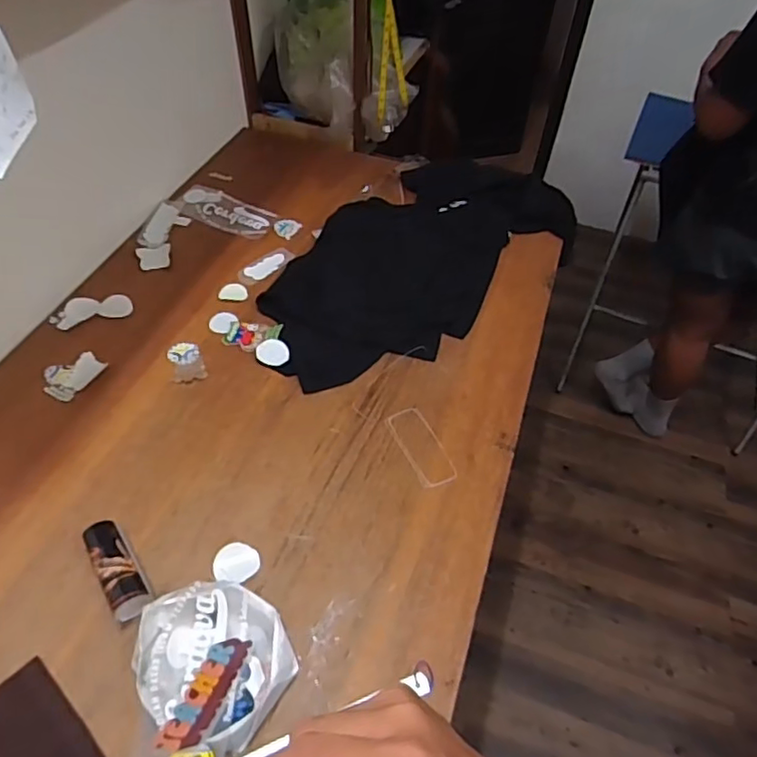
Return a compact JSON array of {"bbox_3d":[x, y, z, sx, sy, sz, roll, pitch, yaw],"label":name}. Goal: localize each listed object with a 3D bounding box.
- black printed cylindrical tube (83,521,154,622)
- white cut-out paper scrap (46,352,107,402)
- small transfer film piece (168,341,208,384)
[{"bbox_3d":[-0.356,0.259,0.816,0.055,0.040,0.148,-26,57,-22],"label":"black printed cylindrical tube"},{"bbox_3d":[-0.540,-0.009,1.051,0.082,0.004,0.106,21,53,14],"label":"white cut-out paper scrap"},{"bbox_3d":[-0.348,-0.032,1.084,0.056,0.004,0.100,-17,53,-16],"label":"small transfer film piece"}]

